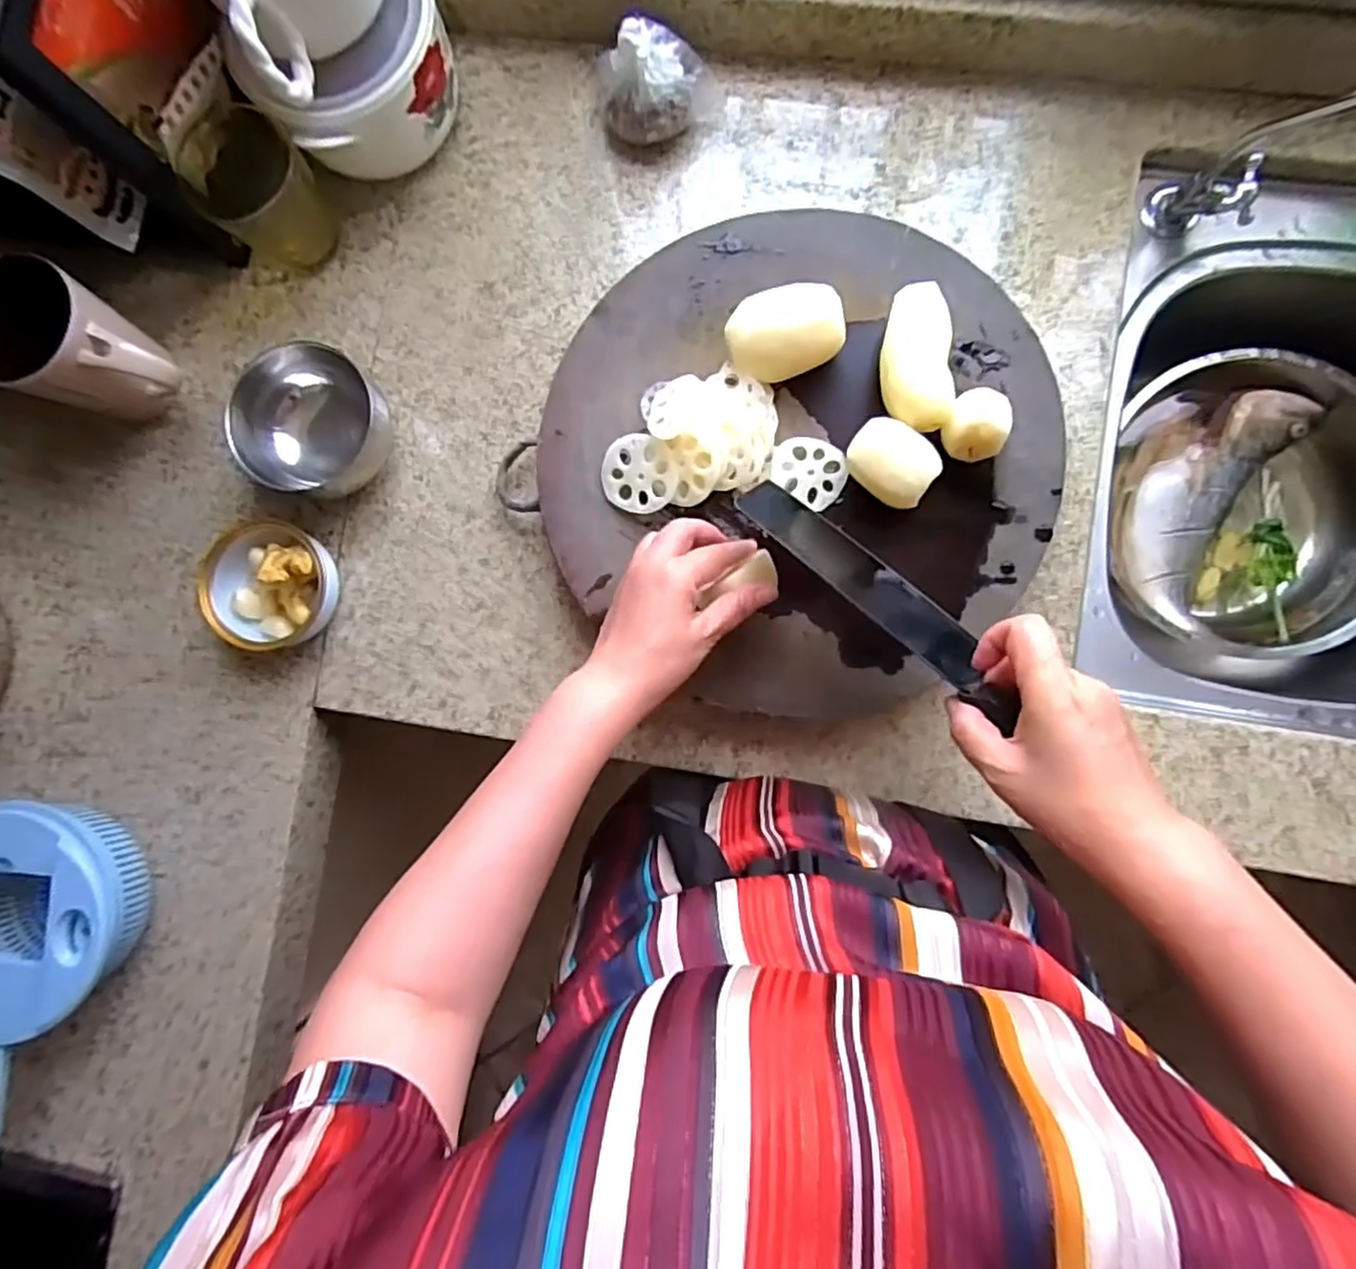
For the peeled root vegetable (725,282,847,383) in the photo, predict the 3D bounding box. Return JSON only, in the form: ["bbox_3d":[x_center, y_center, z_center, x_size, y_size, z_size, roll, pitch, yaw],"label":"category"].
[{"bbox_3d":[0.073,-0.205,0.473,0.077,0.049,0.055,-8,87,3],"label":"peeled root vegetable"}]

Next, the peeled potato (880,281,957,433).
[{"bbox_3d":[0.161,-0.184,0.469,0.044,0.037,0.093,2,87,4],"label":"peeled potato"}]

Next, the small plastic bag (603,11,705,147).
[{"bbox_3d":[-0.018,-0.426,0.527,0.066,0.069,0.073,22,89,5],"label":"small plastic bag"}]

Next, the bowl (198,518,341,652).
[{"bbox_3d":[-0.321,-0.037,0.540,0.104,0.049,0.097,0,87,5],"label":"bowl"}]

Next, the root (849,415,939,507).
[{"bbox_3d":[0.144,-0.115,0.468,0.058,0.036,0.045,35,90,4],"label":"root"}]

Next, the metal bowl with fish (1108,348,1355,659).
[{"bbox_3d":[0.524,-0.114,0.626,0.227,0.081,0.256,-1,87,3],"label":"metal bowl with fish"}]

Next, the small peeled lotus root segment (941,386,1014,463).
[{"bbox_3d":[0.201,-0.141,0.462,0.041,0.040,0.048,21,89,4],"label":"small peeled lotus root segment"}]

